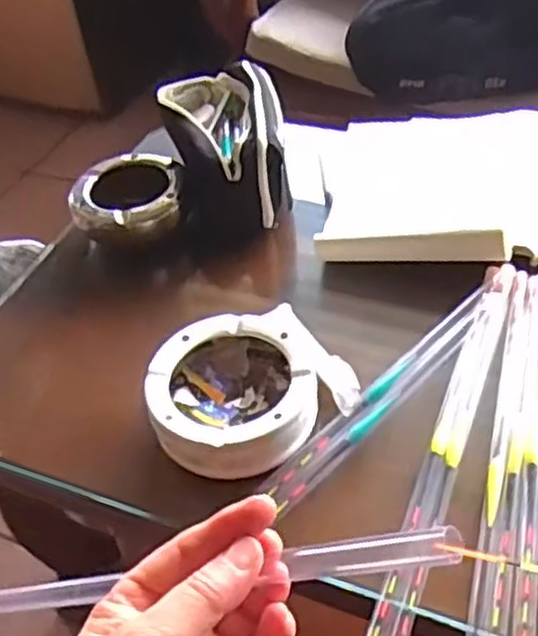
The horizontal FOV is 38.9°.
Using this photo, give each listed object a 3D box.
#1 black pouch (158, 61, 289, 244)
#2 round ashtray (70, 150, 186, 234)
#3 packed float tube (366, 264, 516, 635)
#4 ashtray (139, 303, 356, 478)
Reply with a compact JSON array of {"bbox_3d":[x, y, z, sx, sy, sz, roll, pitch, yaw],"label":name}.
[{"bbox_3d":[-0.048,-0.195,0.881,0.128,0.122,0.194,-10,45,-2],"label":"black pouch"},{"bbox_3d":[-0.158,-0.135,0.859,0.121,0.038,0.106,1,45,8],"label":"round ashtray"},{"bbox_3d":[0.144,0.103,0.616,0.028,0.017,0.414,14,49,20],"label":"packed float tube"},{"bbox_3d":[-0.021,0.054,0.661,0.176,0.043,0.155,-23,47,-15],"label":"ashtray"}]

